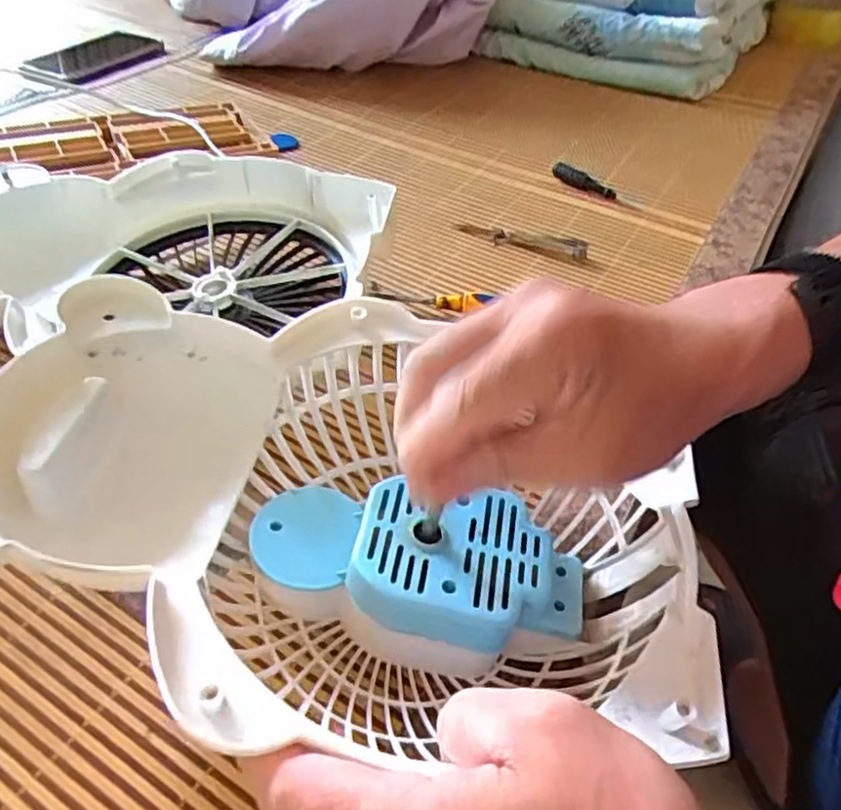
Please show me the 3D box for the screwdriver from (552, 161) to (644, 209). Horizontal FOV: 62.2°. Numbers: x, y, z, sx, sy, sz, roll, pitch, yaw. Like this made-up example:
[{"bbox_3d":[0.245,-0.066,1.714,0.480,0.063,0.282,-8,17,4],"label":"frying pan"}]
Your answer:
[{"bbox_3d":[0.172,-0.216,0.680,0.095,0.017,0.019,28,49,22],"label":"screwdriver"}]

